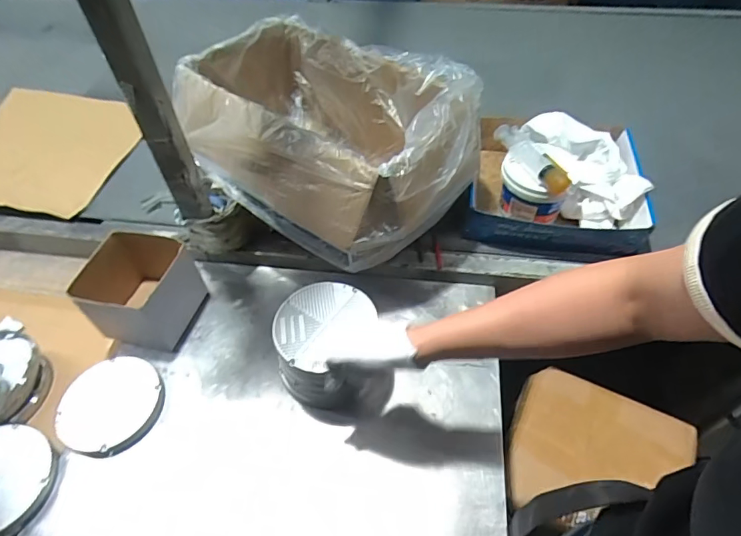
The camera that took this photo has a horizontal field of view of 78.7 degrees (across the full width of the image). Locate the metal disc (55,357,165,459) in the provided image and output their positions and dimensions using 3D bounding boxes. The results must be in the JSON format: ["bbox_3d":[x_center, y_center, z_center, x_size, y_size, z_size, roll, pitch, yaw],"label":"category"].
[{"bbox_3d":[-0.376,0.195,0.659,0.141,0.023,0.141,-2,47,2],"label":"metal disc"}]

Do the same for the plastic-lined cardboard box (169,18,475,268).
[{"bbox_3d":[-0.086,-0.238,0.805,0.512,0.198,0.370,26,54,24],"label":"plastic-lined cardboard box"}]

